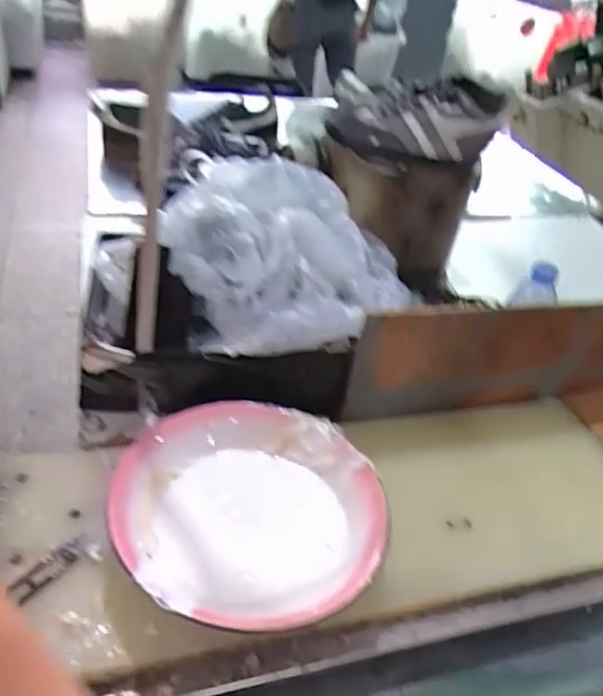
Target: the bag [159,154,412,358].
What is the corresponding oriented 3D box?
[{"bbox_3d":[-0.021,-0.122,0.770,0.288,0.130,0.272,0,36,-10],"label":"bag"}]

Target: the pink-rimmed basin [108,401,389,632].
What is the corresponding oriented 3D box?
[{"bbox_3d":[-0.051,0.158,0.589,0.240,0.064,0.243,5,36,-3],"label":"pink-rimmed basin"}]

